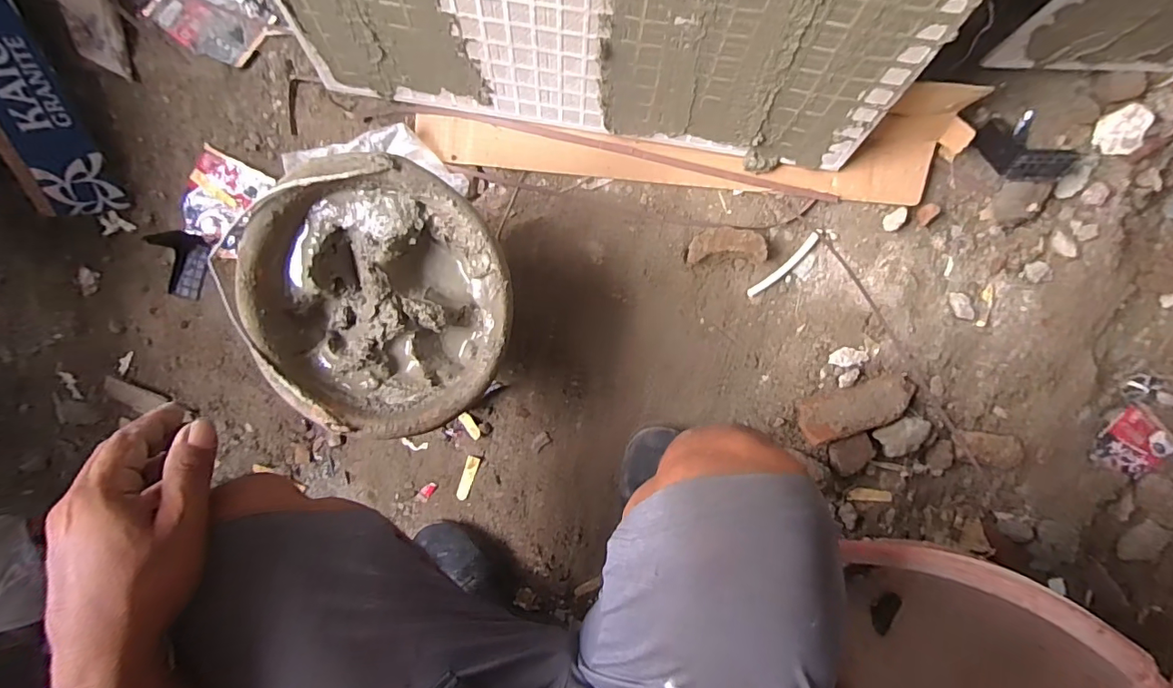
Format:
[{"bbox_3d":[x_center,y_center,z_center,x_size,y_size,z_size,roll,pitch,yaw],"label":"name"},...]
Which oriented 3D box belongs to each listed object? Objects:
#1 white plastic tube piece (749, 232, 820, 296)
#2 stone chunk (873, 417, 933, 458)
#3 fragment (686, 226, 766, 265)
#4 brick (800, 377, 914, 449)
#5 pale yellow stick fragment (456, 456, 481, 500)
[{"bbox_3d":[0.237,-0.092,0.613,0.104,0.009,0.016,-43,95,4],"label":"white plastic tube piece"},{"bbox_3d":[0.385,0.110,0.627,0.058,0.026,0.042,-35,95,3],"label":"stone chunk"},{"bbox_3d":[0.163,-0.115,0.598,0.085,0.027,0.039,-1,96,0],"label":"fragment"},{"bbox_3d":[0.327,0.078,0.618,0.139,0.029,0.054,-19,66,2],"label":"brick"},{"bbox_3d":[-0.152,0.171,0.653,0.016,0.006,0.060,21,96,-3],"label":"pale yellow stick fragment"}]

